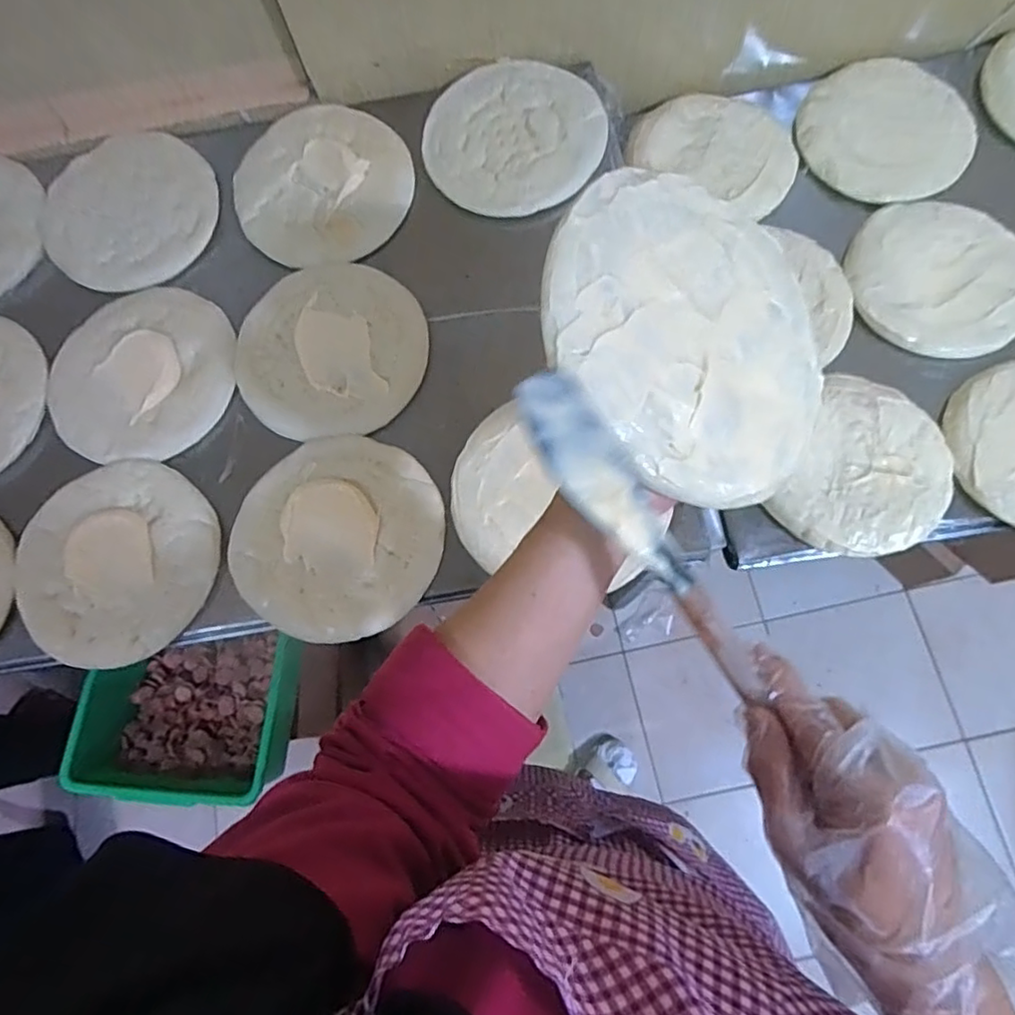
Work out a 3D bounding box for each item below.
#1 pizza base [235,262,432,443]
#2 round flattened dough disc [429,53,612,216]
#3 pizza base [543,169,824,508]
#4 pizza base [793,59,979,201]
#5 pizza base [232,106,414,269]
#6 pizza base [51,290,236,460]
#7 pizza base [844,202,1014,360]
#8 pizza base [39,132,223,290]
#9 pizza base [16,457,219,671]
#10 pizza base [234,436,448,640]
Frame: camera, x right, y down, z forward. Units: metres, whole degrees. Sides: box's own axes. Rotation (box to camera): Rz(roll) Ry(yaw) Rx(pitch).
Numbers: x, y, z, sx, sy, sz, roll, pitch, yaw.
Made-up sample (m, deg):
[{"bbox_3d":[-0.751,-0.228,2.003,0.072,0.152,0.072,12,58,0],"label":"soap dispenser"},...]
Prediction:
[{"bbox_3d":[-0.187,-0.167,0.647,0.200,0.019,0.196,-1,75,4],"label":"pizza base"},{"bbox_3d":[0.008,-0.421,0.697,0.196,0.015,0.210,-1,75,4],"label":"round flattened dough disc"},{"bbox_3d":[0.109,-0.099,0.356,0.186,0.008,0.190,-7,83,-27],"label":"pizza base"},{"bbox_3d":[0.469,-0.471,0.771,0.202,0.020,0.203,-1,75,4],"label":"pizza base"},{"bbox_3d":[-0.209,-0.365,0.701,0.193,0.019,0.191,-1,75,4],"label":"pizza base"},{"bbox_3d":[-0.386,-0.144,0.652,0.186,0.013,0.196,24,79,10],"label":"pizza base"},{"bbox_3d":[0.493,-0.261,0.706,0.199,0.019,0.187,-1,75,4],"label":"pizza base"},{"bbox_3d":[-0.430,-0.340,0.703,0.184,0.022,0.191,44,88,6],"label":"pizza base"},{"bbox_3d":[-0.382,0.048,0.597,0.185,0.020,0.196,-1,75,4],"label":"pizza base"},{"bbox_3d":[-0.160,0.026,0.593,0.191,0.020,0.193,-1,75,4],"label":"pizza base"}]

